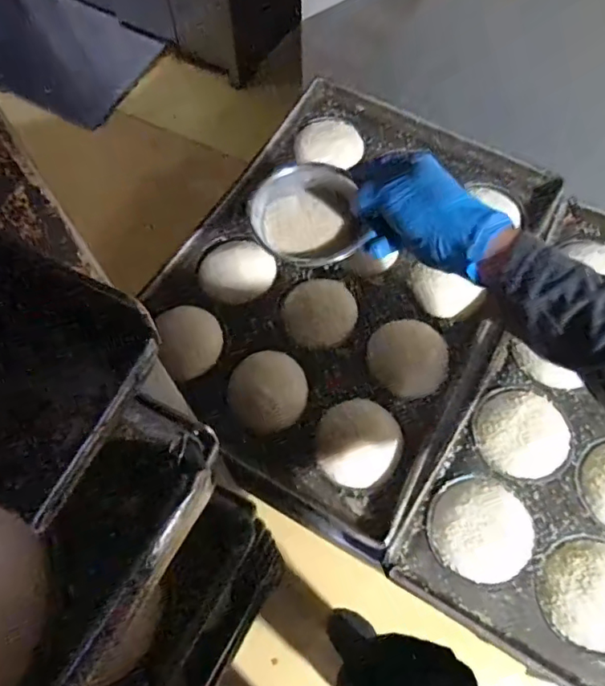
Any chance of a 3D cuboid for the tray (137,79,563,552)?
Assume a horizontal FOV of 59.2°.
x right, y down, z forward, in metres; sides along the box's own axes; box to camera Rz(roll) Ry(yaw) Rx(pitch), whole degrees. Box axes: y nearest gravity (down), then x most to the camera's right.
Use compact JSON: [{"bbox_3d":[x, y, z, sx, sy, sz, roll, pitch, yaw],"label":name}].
[{"bbox_3d":[0.056,-0.091,0.652,0.376,0.033,0.543,27,70,12],"label":"tray"}]

